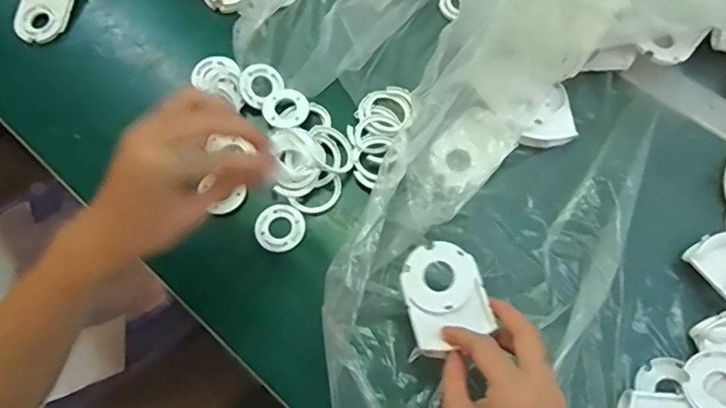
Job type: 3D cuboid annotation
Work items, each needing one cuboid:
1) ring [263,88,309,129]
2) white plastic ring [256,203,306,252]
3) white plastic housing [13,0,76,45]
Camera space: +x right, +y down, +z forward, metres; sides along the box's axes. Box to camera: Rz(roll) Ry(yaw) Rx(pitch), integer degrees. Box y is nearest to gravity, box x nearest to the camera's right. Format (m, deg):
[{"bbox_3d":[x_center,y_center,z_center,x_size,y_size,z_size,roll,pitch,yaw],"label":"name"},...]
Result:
[{"bbox_3d":[-0.076,-0.095,0.505,0.042,0.006,0.045,-1,68,1],"label":"ring"},{"bbox_3d":[-0.075,0.022,0.464,0.043,0.008,0.042,-1,68,1],"label":"white plastic ring"},{"bbox_3d":[-0.351,-0.218,0.566,0.054,0.011,0.086,5,68,3],"label":"white plastic housing"}]

